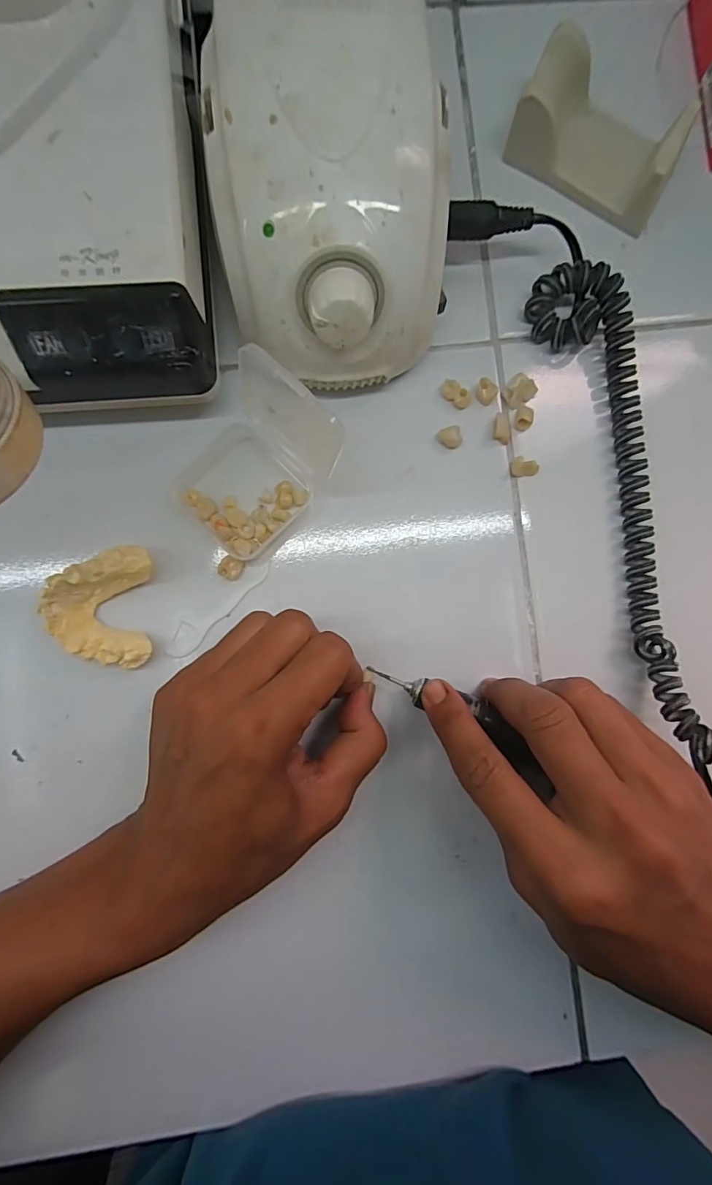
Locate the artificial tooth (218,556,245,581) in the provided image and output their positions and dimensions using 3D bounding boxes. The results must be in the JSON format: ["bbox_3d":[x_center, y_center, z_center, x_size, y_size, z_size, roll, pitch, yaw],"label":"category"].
[{"bbox_3d":[-0.067,-0.013,0.244,0.012,0.006,0.012,0,89,-4],"label":"artificial tooth"}]

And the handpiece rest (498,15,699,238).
[{"bbox_3d":[0.128,-0.243,0.244,0.086,0.030,0.054,25,87,-3],"label":"handpiece rest"}]

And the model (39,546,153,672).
[{"bbox_3d":[-0.128,0.007,0.232,0.047,0.023,0.060,4,89,-4],"label":"model"}]

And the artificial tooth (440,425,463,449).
[{"bbox_3d":[0.053,-0.085,0.250,0.013,0.008,0.011,-18,90,-4],"label":"artificial tooth"}]

